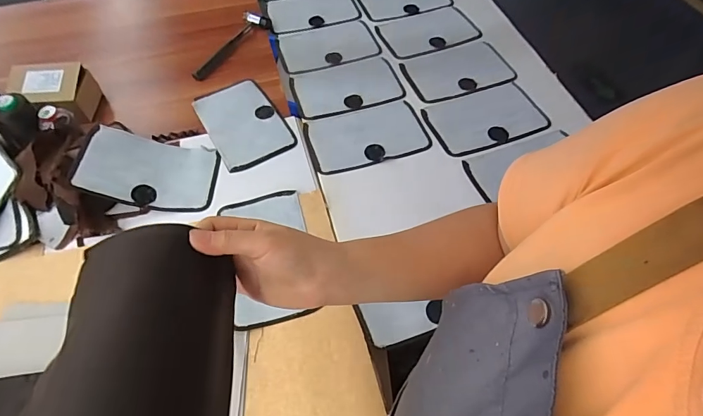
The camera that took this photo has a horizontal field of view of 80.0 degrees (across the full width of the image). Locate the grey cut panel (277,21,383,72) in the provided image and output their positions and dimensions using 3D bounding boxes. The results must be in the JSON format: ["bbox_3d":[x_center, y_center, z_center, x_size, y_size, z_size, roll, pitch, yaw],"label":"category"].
[{"bbox_3d":[-0.055,-0.371,0.961,0.216,0.010,0.136,-14,58,-7],"label":"grey cut panel"}]

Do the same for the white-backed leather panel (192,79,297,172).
[{"bbox_3d":[-0.215,-0.173,0.825,0.138,0.010,0.219,-27,59,-16],"label":"white-backed leather panel"}]

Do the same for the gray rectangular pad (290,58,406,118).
[{"bbox_3d":[-0.009,-0.257,0.883,0.217,0.015,0.138,-13,56,-8],"label":"gray rectangular pad"}]

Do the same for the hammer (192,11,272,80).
[{"bbox_3d":[-0.268,-0.367,0.945,0.072,0.027,0.229,20,58,14],"label":"hammer"}]

